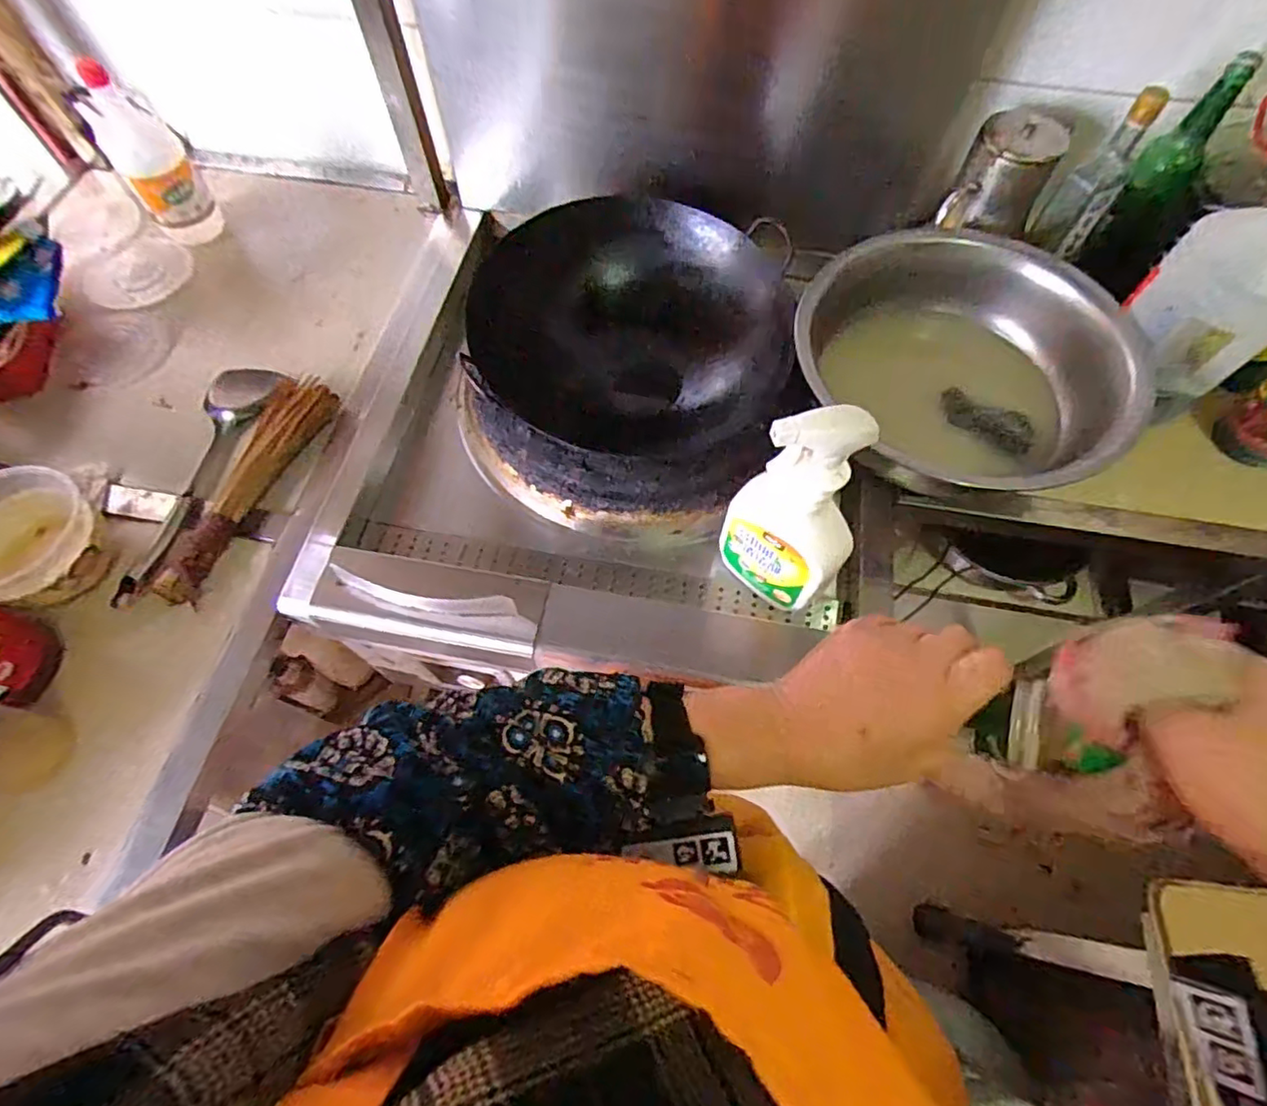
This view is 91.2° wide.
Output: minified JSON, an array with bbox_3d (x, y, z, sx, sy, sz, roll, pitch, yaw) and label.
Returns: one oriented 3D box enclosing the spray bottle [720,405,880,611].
[{"bbox_3d":[0.159,-0.040,0.595,0.126,0.256,0.067,35,69,16],"label":"spray bottle"}]

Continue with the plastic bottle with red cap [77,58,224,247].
[{"bbox_3d":[-0.636,-0.517,0.825,0.083,0.193,0.098,-32,68,-15],"label":"plastic bottle with red cap"}]

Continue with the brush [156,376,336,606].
[{"bbox_3d":[-0.438,-0.083,0.698,0.051,0.059,0.288,18,65,9],"label":"brush"}]

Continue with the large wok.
[{"bbox_3d":[0.021,-0.276,0.754,0.336,0.158,0.310,0,64,0],"label":"large wok"}]

